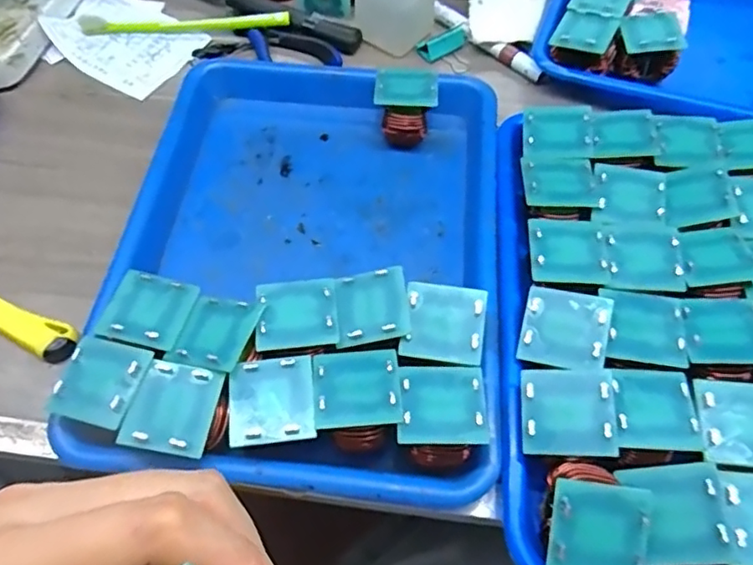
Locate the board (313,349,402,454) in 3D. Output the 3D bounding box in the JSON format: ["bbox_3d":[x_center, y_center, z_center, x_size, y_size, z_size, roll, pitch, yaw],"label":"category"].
[{"bbox_3d":[-0.010,0.066,0.336,0.046,0.038,0.047,-4,59,-3],"label":"board"}]

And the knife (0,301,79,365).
[{"bbox_3d":[-0.255,0.015,0.392,0.143,0.010,0.022,25,62,14],"label":"knife"}]

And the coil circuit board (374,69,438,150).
[{"bbox_3d":[0.023,-0.137,0.463,0.047,0.046,0.047,2,59,1],"label":"coil circuit board"}]

